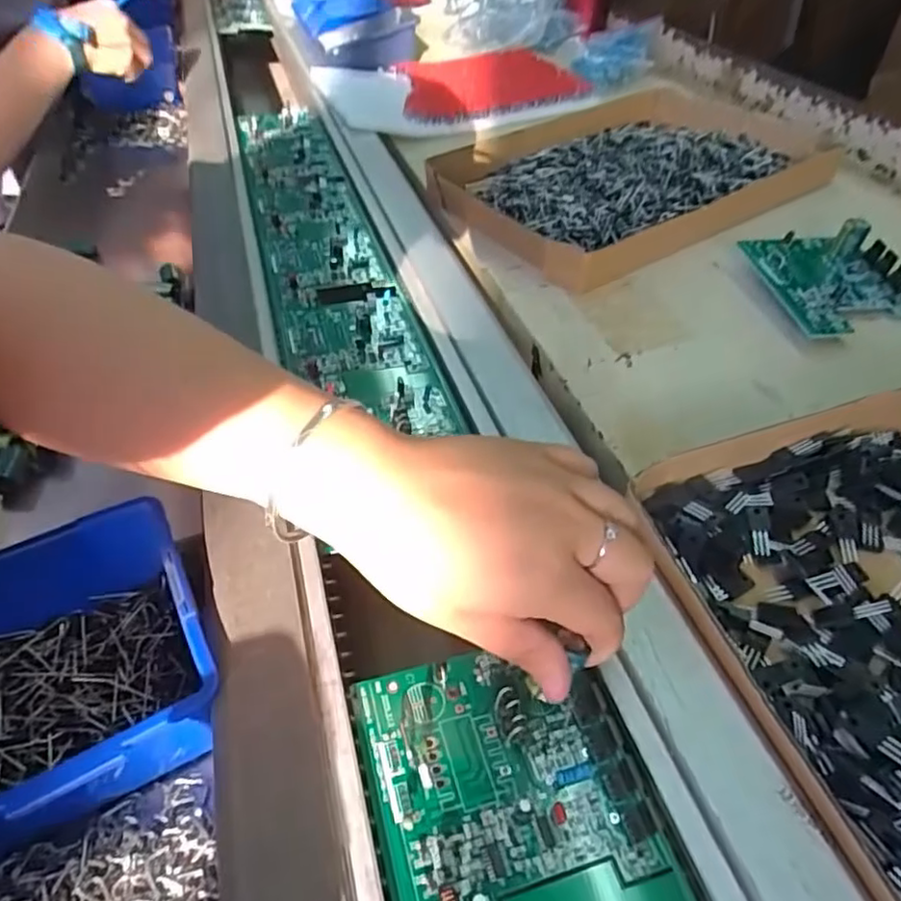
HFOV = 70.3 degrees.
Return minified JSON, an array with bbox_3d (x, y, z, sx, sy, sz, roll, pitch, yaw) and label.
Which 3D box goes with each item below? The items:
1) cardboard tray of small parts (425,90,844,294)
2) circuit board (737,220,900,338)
[{"bbox_3d":[0.164,-0.262,0.592,0.335,0.052,0.256,-19,48,-24],"label":"cardboard tray of small parts"},{"bbox_3d":[0.264,-0.120,0.443,0.095,0.038,0.105,-7,44,-13],"label":"circuit board"}]

